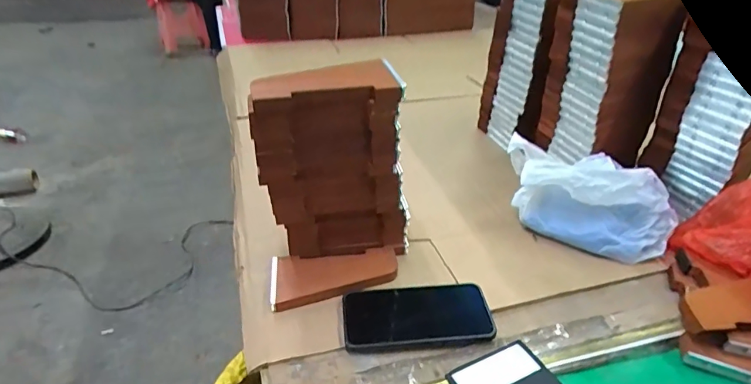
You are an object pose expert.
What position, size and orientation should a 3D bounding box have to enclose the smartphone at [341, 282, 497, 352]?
[{"bbox_3d":[0.045,0.136,0.513,0.159,0.013,0.076,-7,39,0],"label":"smartphone"}]

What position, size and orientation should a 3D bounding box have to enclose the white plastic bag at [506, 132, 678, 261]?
[{"bbox_3d":[0.282,0.015,0.627,0.219,0.119,0.068,14,34,20],"label":"white plastic bag"}]

